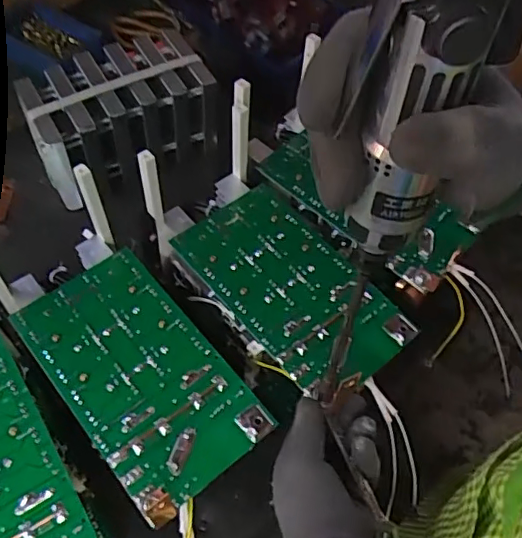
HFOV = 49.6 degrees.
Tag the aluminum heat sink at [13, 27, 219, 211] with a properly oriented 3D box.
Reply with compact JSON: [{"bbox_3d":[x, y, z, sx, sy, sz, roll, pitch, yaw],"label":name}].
[{"bbox_3d":[-0.183,-0.203,0.739,0.220,0.127,0.135,-29,64,-20],"label":"aluminum heat sink"}]

